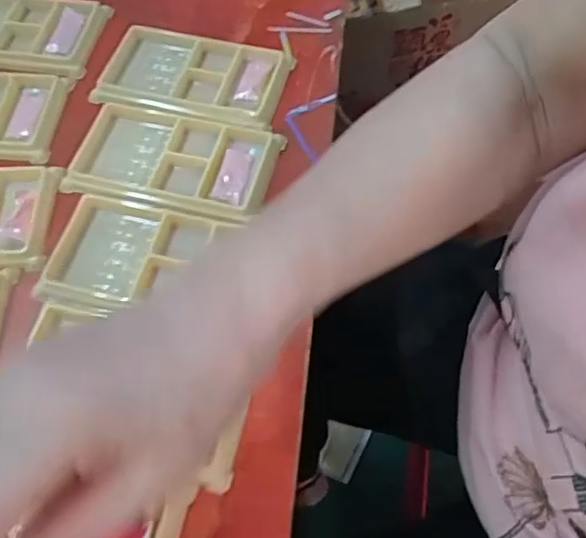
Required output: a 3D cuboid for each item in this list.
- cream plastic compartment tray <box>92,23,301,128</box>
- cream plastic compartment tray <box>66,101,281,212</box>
[{"bbox_3d":[-0.075,-0.145,0.444,0.133,0.014,0.077,12,62,7],"label":"cream plastic compartment tray"},{"bbox_3d":[-0.082,-0.078,0.405,0.136,0.010,0.076,10,62,6],"label":"cream plastic compartment tray"}]

